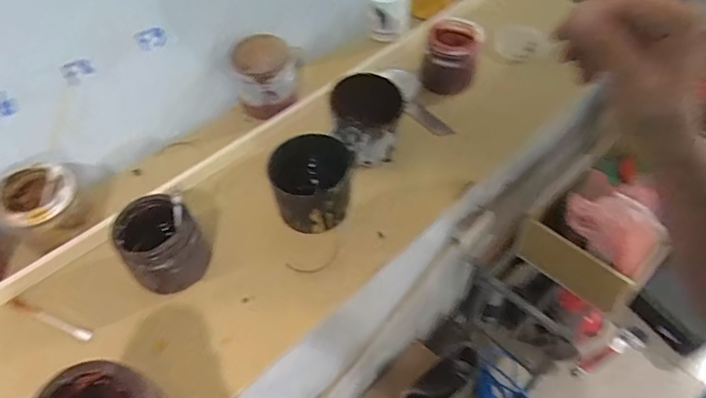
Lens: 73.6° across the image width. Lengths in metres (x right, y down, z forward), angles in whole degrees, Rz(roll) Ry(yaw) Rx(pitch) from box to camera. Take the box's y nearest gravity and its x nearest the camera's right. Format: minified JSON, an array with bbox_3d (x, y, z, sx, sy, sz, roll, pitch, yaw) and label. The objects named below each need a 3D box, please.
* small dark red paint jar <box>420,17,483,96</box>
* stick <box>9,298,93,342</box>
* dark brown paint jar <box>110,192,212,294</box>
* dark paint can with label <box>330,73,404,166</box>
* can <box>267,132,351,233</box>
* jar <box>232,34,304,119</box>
[{"bbox_3d":[0.099,-0.140,0.471,0.051,0.062,0.053,-3,49,3],"label":"small dark red paint jar"},{"bbox_3d":[-0.222,0.086,0.342,0.078,0.007,0.009,15,52,17],"label":"stick"},{"bbox_3d":[-0.136,0.033,0.340,0.053,0.059,0.051,-3,49,3],"label":"dark brown paint jar"},{"bbox_3d":[0.013,-0.069,0.414,0.055,0.057,0.059,5,50,9],"label":"dark paint can with label"},{"bbox_3d":[-0.033,-0.013,0.380,0.066,0.052,0.066,-3,49,3],"label":"can"},{"bbox_3d":[-0.079,-0.116,0.449,0.051,0.064,0.049,-3,49,3],"label":"jar"}]

